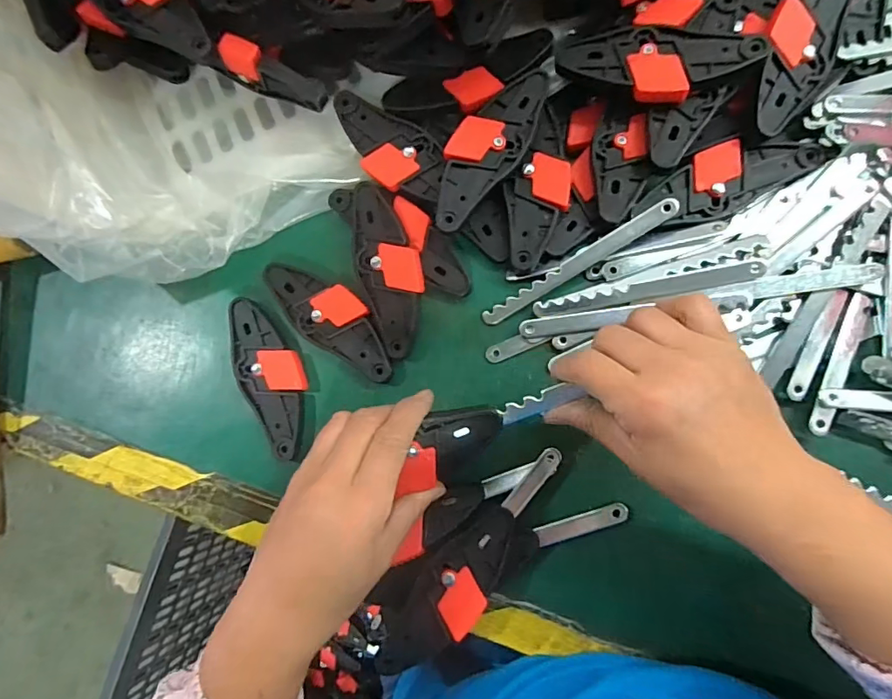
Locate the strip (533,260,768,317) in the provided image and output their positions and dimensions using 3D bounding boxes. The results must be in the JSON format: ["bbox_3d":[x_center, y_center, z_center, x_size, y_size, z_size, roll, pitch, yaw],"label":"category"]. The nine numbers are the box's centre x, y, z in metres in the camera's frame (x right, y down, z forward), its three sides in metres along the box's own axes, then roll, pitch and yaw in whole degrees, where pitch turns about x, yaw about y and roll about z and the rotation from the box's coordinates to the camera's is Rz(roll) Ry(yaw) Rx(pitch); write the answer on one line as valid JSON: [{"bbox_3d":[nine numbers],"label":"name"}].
[{"bbox_3d":[0.136,-0.040,0.334,0.146,0.004,0.016,-9,81,11],"label":"strip"}]

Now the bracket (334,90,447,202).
[{"bbox_3d":[-0.043,-0.146,0.360,0.097,0.010,0.049,27,87,11],"label":"bracket"}]

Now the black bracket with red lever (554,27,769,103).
[{"bbox_3d":[0.136,-0.185,0.322,0.123,0.018,0.047,10,84,10],"label":"black bracket with red lever"}]

